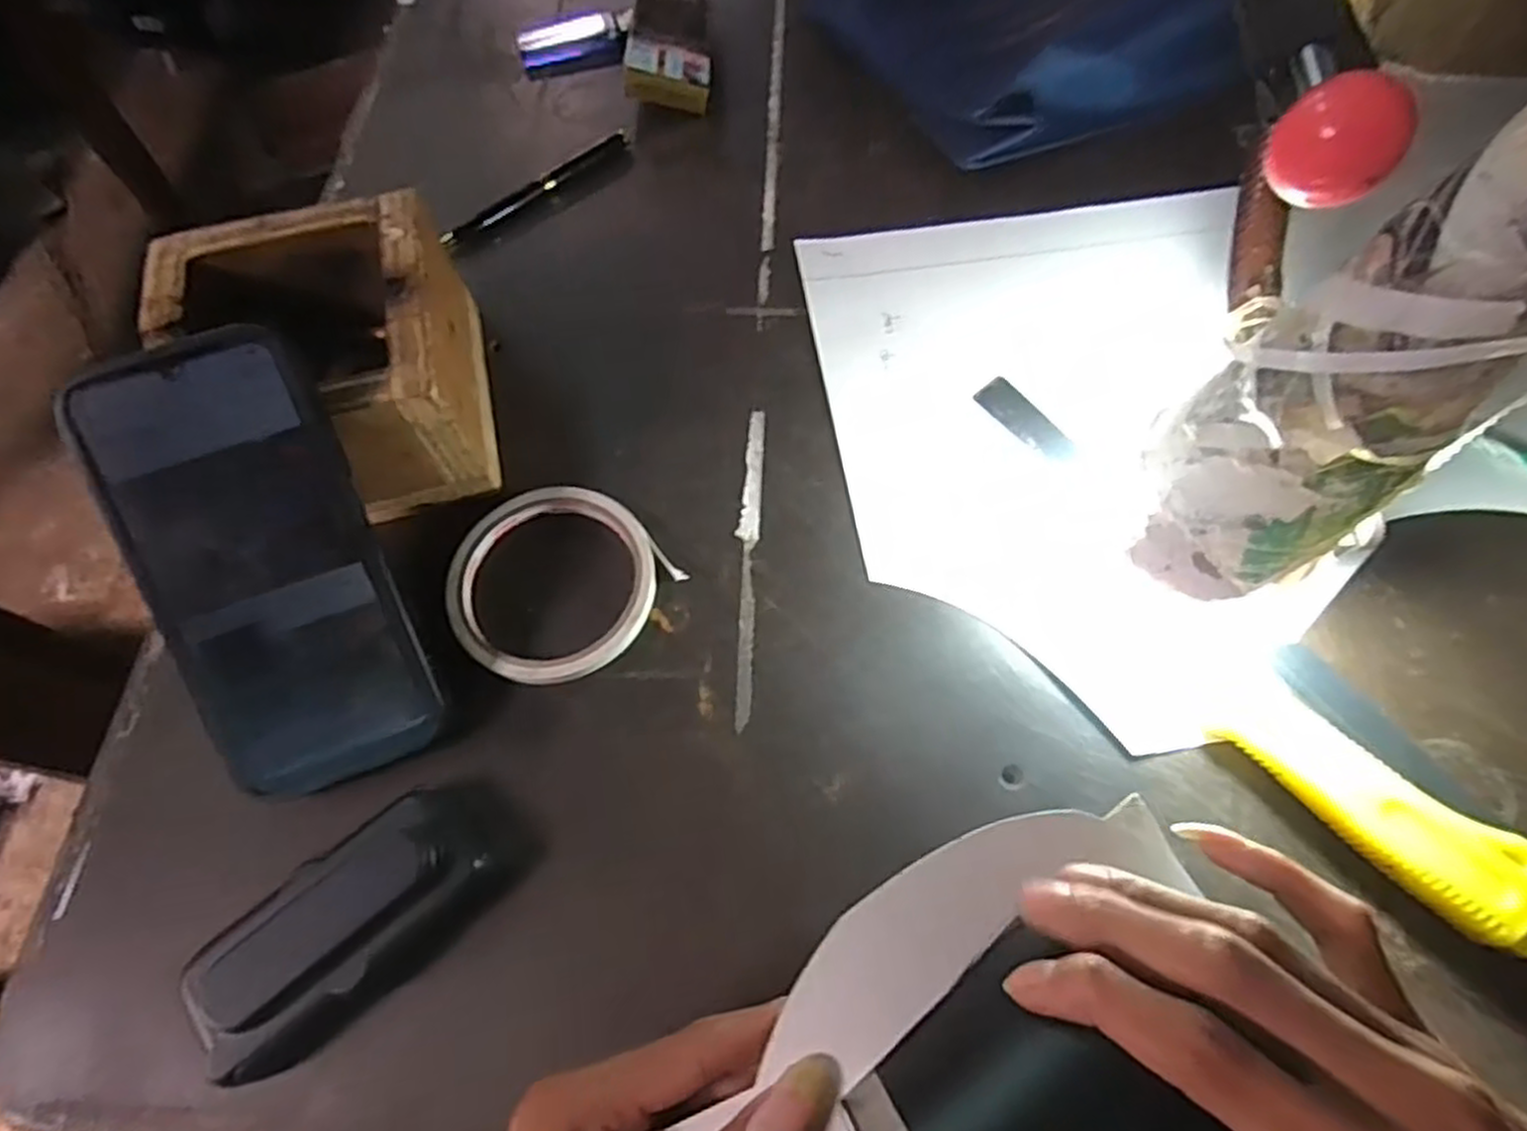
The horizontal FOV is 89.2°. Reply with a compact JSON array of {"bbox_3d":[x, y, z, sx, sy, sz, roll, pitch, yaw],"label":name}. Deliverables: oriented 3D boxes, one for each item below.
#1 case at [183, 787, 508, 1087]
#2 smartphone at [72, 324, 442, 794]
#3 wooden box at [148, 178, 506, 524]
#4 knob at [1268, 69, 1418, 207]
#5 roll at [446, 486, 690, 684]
[{"bbox_3d":[-0.148,0.129,0.283,0.112,0.027,0.052,-40,71,-16],"label":"case"},{"bbox_3d":[-0.190,0.002,0.297,0.082,0.015,0.171,-21,99,-9],"label":"smartphone"},{"bbox_3d":[-0.196,-0.087,0.356,0.119,0.079,0.130,-15,65,-6],"label":"wooden box"},{"bbox_3d":[0.133,-0.098,0.179,0.026,0.020,0.021,37,70,15],"label":"knob"},{"bbox_3d":[-0.094,0.006,0.348,0.090,0.010,0.093,0,65,0],"label":"roll"}]

